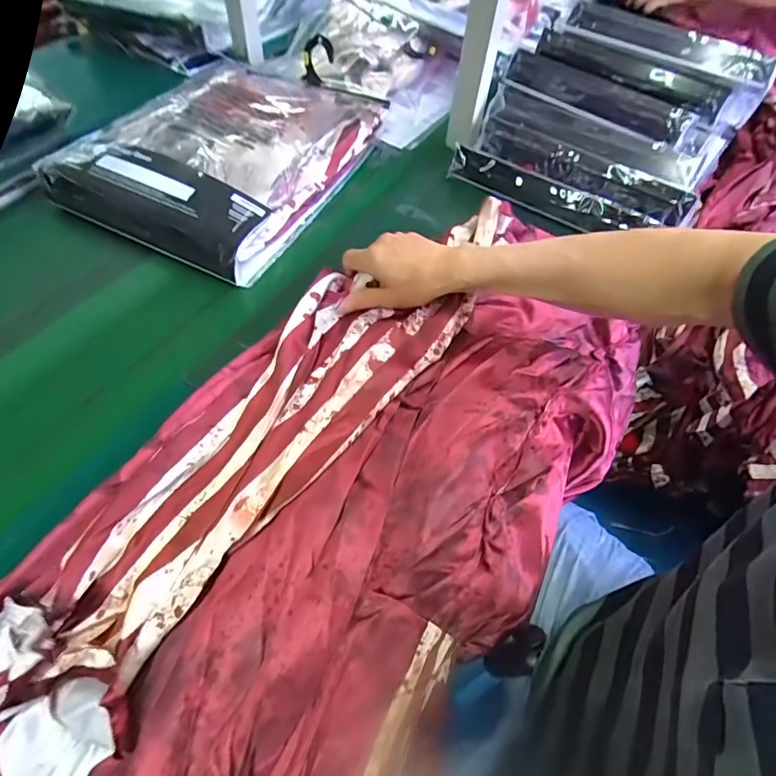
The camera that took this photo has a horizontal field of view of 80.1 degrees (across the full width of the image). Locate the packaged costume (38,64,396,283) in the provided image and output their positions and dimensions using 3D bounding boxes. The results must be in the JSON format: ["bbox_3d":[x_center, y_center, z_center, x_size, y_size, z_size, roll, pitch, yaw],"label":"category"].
[{"bbox_3d":[-0.224,-0.351,0.654,0.313,0.070,0.403,24,58,10],"label":"packaged costume"}]

